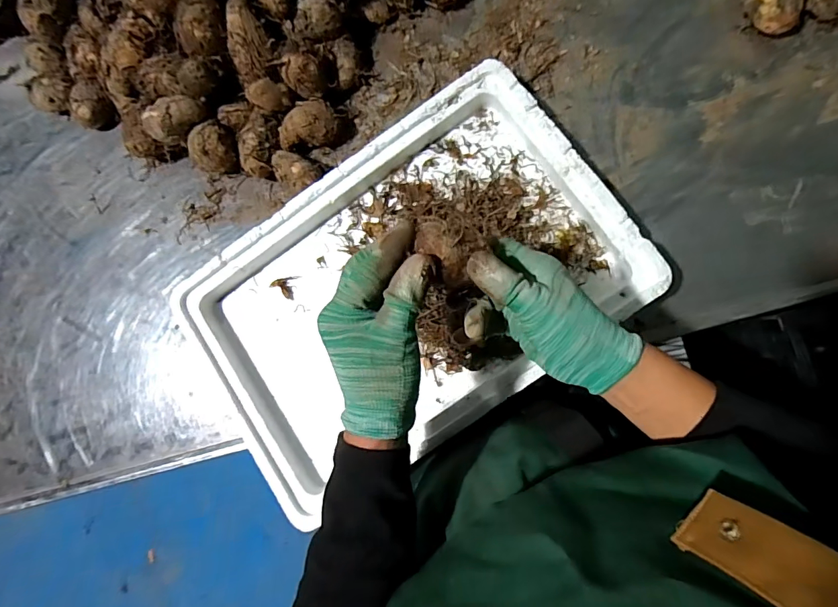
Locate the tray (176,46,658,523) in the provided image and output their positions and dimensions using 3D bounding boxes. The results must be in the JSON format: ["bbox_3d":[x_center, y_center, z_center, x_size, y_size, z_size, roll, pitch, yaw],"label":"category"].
[{"bbox_3d":[-0.016,-0.010,0.471,0.454,0.047,0.299,-34,82,5],"label":"tray"}]

